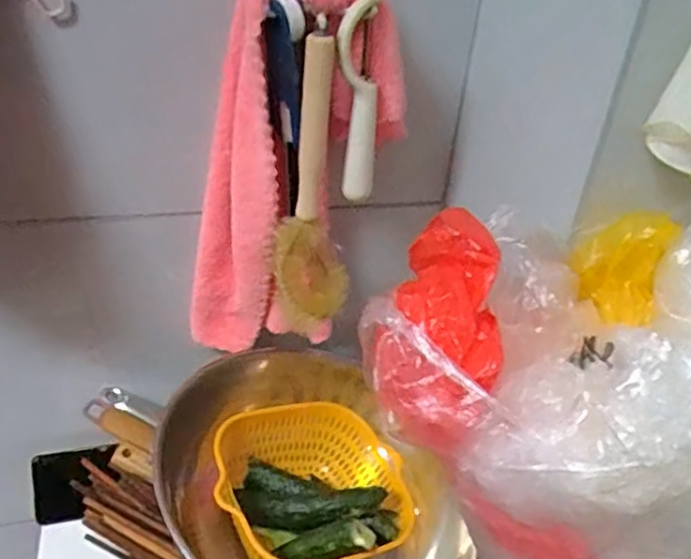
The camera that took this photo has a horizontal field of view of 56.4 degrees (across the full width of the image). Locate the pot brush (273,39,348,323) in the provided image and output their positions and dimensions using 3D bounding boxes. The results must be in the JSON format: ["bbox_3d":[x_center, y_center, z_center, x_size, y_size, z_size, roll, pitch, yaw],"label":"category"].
[{"bbox_3d":[-0.023,-0.070,0.515,0.064,0.224,0.056,2,33,-7],"label":"pot brush"}]

